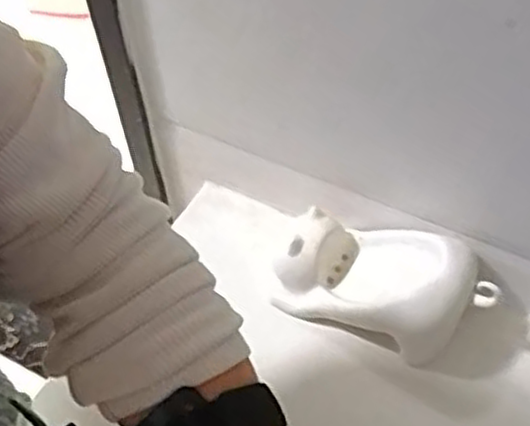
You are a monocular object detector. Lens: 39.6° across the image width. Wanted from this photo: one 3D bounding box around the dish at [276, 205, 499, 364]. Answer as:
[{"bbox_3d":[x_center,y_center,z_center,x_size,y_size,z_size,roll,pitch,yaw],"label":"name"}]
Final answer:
[{"bbox_3d":[0.078,0.048,0.517,0.152,0.069,0.079,26,57,23],"label":"dish"}]

